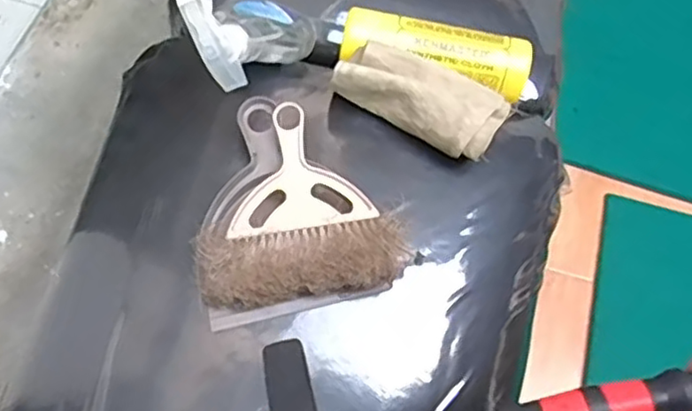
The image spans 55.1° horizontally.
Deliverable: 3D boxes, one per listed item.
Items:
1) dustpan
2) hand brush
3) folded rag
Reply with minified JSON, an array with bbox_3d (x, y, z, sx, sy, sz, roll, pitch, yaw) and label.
[{"bbox_3d":[-0.046,-0.007,0.593,0.180,0.048,0.193,-8,68,-7],"label":"dustpan"},{"bbox_3d":[-0.043,0.001,0.579,0.176,0.030,0.160,-6,68,-6],"label":"hand brush"},{"bbox_3d":[0.073,-0.107,0.615,0.155,0.046,0.083,31,69,9],"label":"folded rag"}]

